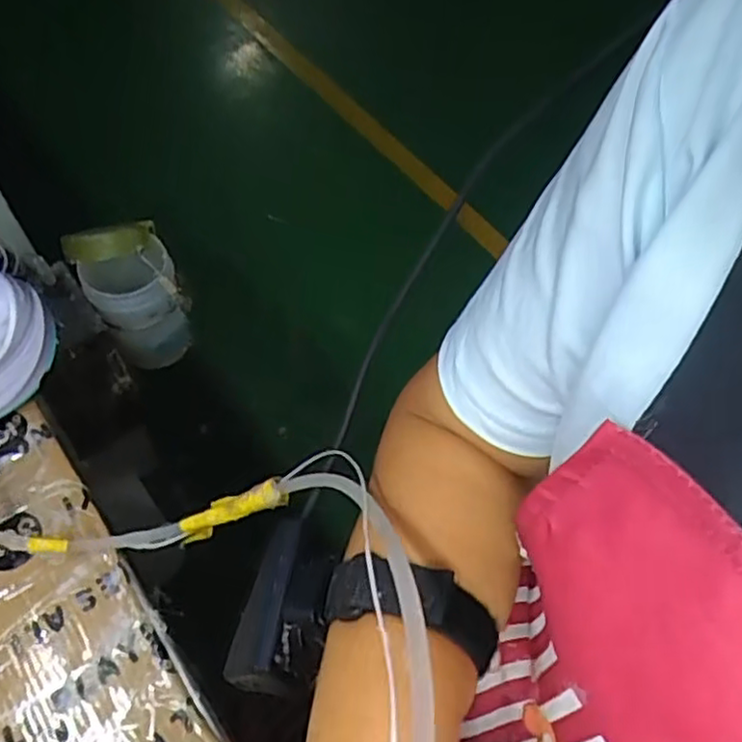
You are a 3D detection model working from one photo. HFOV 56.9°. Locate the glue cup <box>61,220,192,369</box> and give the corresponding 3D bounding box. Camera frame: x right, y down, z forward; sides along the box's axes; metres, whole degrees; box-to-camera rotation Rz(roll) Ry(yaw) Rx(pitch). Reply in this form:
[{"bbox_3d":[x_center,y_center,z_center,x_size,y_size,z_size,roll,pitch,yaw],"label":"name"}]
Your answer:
[{"bbox_3d":[-0.202,-0.062,0.597,0.072,0.147,0.068,-26,62,-17],"label":"glue cup"}]

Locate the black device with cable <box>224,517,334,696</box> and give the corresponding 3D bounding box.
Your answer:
[{"bbox_3d":[-0.035,0.099,0.293,0.035,0.026,0.071,13,59,7],"label":"black device with cable"}]

